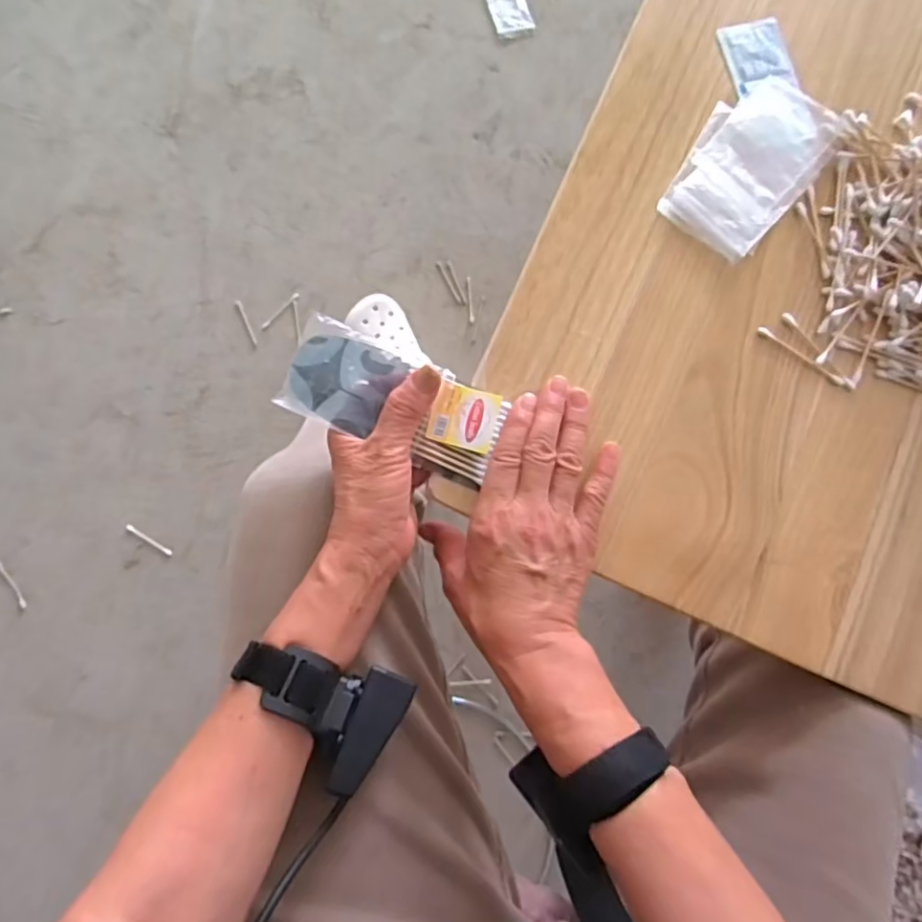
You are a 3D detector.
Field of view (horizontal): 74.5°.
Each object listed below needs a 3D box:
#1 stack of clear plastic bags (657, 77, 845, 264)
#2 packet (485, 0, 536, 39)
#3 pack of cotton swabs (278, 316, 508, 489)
[{"bbox_3d":[0.212,-0.216,0.441,0.083,0.011,0.142,34,82,-2],"label":"stack of clear plastic bags"},{"bbox_3d":[0.080,-0.755,1.011,0.069,0.006,0.102,-20,87,-8],"label":"packet"},{"bbox_3d":[-0.043,-0.039,0.391,0.135,0.007,0.062,24,82,-5],"label":"pack of cotton swabs"}]

